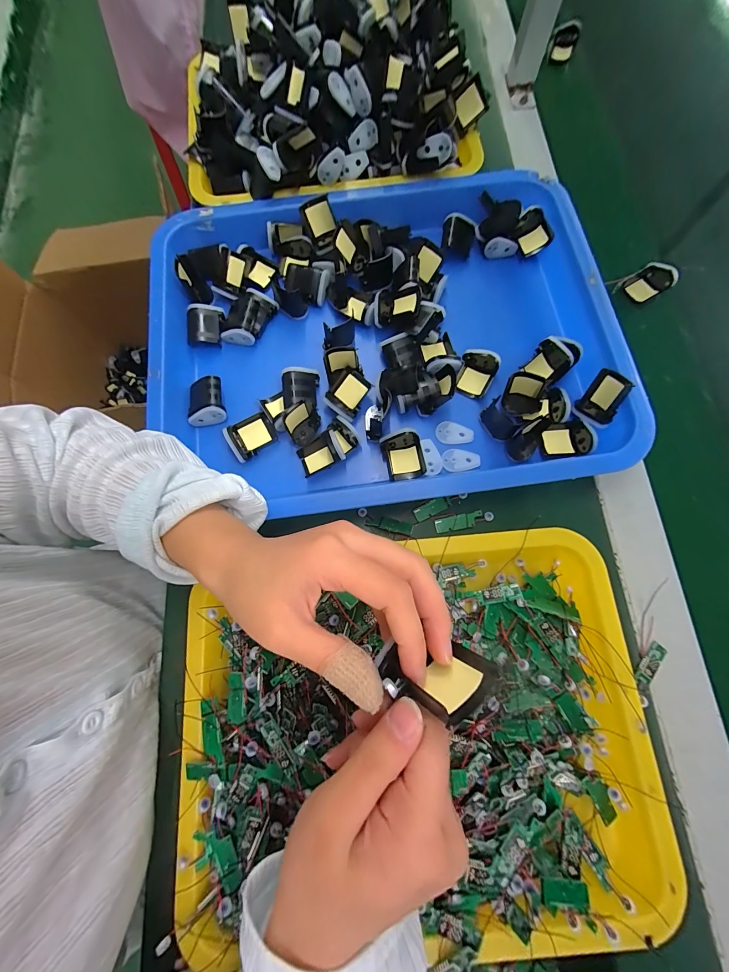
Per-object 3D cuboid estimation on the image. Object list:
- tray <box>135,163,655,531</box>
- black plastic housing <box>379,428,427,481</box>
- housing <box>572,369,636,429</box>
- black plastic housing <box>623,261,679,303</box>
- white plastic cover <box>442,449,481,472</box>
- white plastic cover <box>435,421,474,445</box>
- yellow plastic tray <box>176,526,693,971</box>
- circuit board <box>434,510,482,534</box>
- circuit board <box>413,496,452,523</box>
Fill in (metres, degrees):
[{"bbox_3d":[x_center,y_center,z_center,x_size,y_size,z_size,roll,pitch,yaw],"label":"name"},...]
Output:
[{"bbox_3d":[0.015,-0.145,0.341,0.420,0.061,0.334,-4,76,0],"label":"tray"},{"bbox_3d":[0.037,-0.028,0.313,0.035,0.023,0.042,-16,76,-3],"label":"black plastic housing"},{"bbox_3d":[0.215,-0.080,0.309,0.043,0.017,0.034,-56,45,19],"label":"housing"},{"bbox_3d":[0.314,-0.224,0.374,0.038,0.024,0.034,-33,78,-7],"label":"black plastic housing"},{"bbox_3d":[0.091,-0.024,0.319,0.034,0.004,0.022,-3,76,1],"label":"white plastic cover"},{"bbox_3d":[0.086,-0.050,0.326,0.035,0.004,0.022,9,76,4],"label":"white plastic cover"},{"bbox_3d":[0.043,0.171,0.248,0.343,0.042,0.259,-5,76,-2],"label":"yellow plastic tray"},{"bbox_3d":[0.085,0.033,0.308,0.042,0.004,0.012,-12,76,-2],"label":"circuit board"},{"bbox_3d":[0.062,0.021,0.313,0.035,0.004,0.013,-25,77,-5],"label":"circuit board"}]

